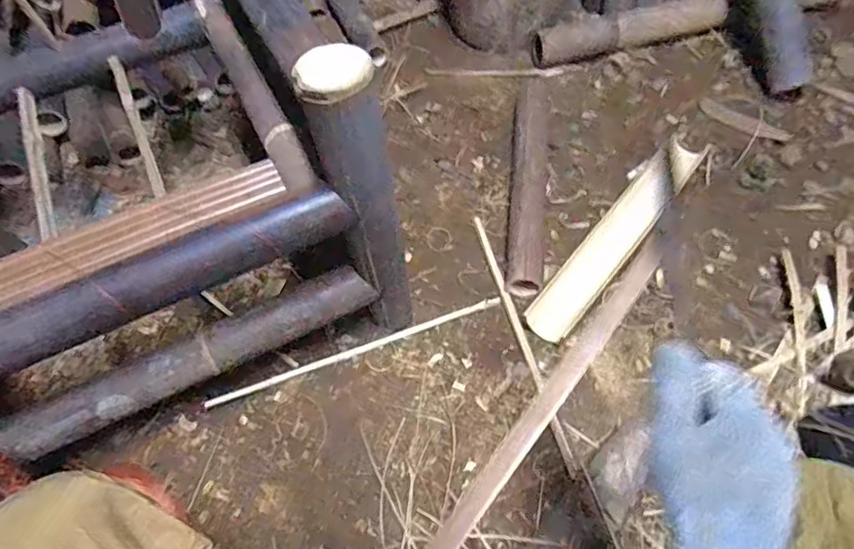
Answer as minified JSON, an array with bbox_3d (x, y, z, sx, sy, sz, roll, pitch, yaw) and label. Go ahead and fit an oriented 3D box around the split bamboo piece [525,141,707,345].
[{"bbox_3d":[0.328,-0.073,0.912,0.078,0.039,0.460,35,67,23],"label":"split bamboo piece"}]

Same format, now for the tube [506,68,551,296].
[{"bbox_3d":[0.193,-0.201,0.991,0.071,0.063,0.525,5,58,8],"label":"tube"}]

